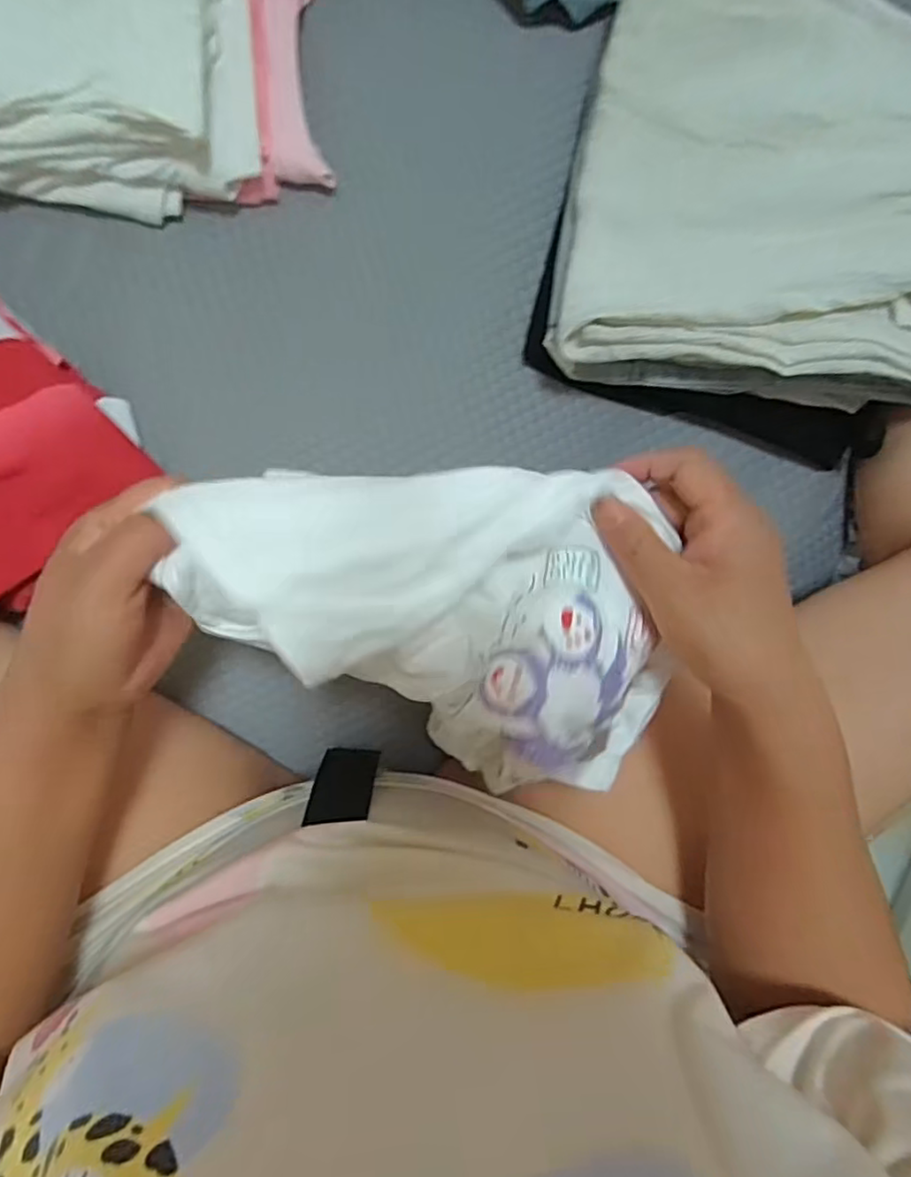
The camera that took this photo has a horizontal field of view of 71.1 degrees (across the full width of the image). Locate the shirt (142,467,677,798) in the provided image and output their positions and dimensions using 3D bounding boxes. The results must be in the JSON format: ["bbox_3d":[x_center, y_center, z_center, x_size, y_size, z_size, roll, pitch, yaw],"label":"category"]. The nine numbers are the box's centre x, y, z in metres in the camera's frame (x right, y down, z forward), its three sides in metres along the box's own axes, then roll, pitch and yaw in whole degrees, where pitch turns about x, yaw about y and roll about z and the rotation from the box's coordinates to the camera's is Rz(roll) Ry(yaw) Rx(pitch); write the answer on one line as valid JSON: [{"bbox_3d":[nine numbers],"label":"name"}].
[{"bbox_3d":[-0.006,0.024,0.301,0.227,0.063,0.150,-1,91,-8],"label":"shirt"}]

